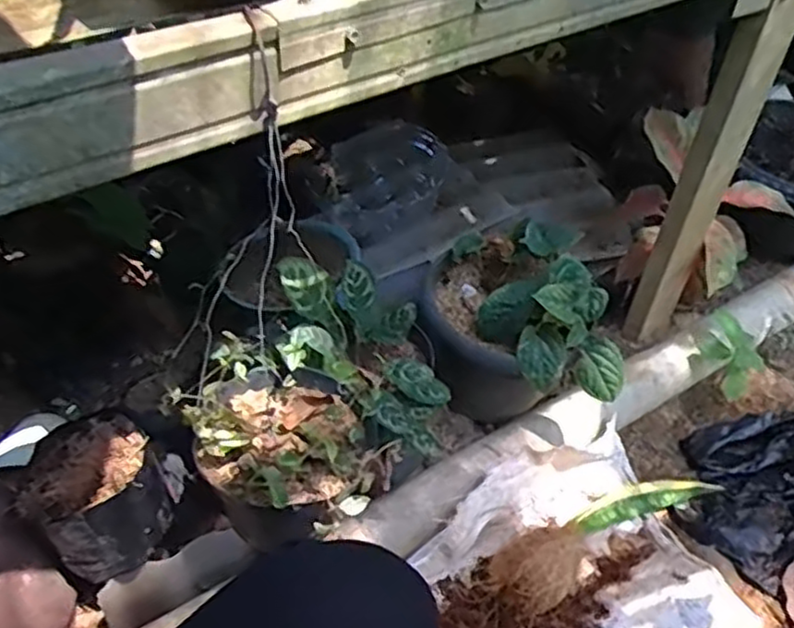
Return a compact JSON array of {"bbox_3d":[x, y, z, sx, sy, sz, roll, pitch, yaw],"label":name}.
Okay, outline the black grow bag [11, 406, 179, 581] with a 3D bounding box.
[{"bbox_3d":[-0.316,0.189,0.770,0.134,0.115,0.139,-15,48,-16],"label":"black grow bag"}]

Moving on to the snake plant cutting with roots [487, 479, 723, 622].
[{"bbox_3d":[0.284,0.283,0.982,0.389,0.071,0.099,-15,46,-34],"label":"snake plant cutting with roots"}]

